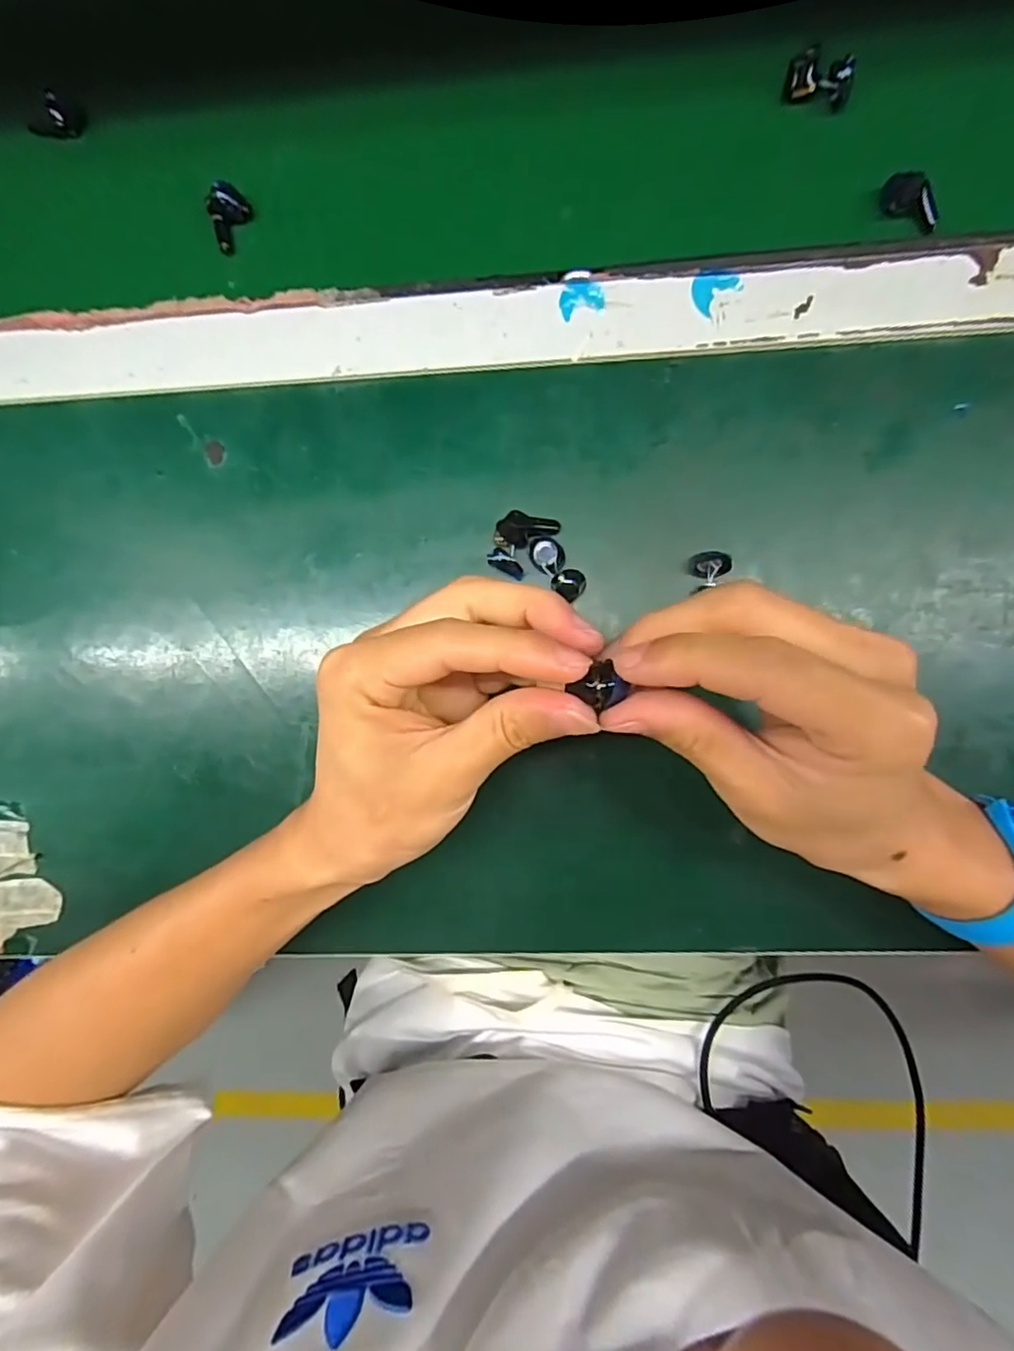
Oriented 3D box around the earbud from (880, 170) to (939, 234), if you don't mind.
[{"bbox_3d":[0.194,-0.226,0.292,0.031,0.011,0.013,34,92,4],"label":"earbud"}]

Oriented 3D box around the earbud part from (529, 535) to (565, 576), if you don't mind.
[{"bbox_3d":[0.021,-0.060,0.308,0.016,0.009,0.019,-22,88,4],"label":"earbud part"}]

